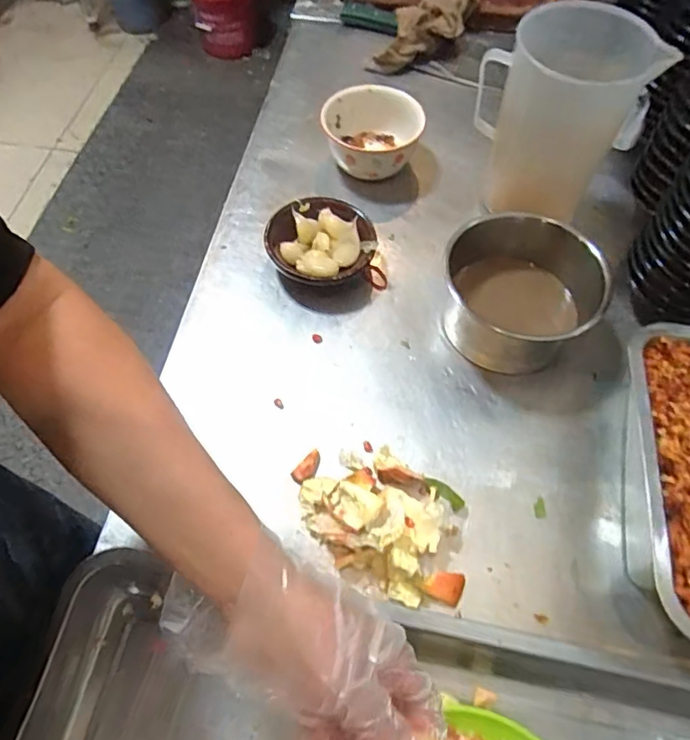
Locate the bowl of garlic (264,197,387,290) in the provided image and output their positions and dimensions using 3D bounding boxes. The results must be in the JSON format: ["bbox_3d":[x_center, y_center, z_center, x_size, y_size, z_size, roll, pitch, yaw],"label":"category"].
[{"bbox_3d":[-0.025,-0.136,0.612,0.119,0.042,0.115,0,60,0],"label":"bowl of garlic"}]

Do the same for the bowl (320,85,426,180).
[{"bbox_3d":[0.030,-0.292,0.686,0.115,0.063,0.112,0,60,0],"label":"bowl"}]

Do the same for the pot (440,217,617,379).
[{"bbox_3d":[0.174,-0.073,0.559,0.150,0.089,0.163,0,60,0],"label":"pot"}]

